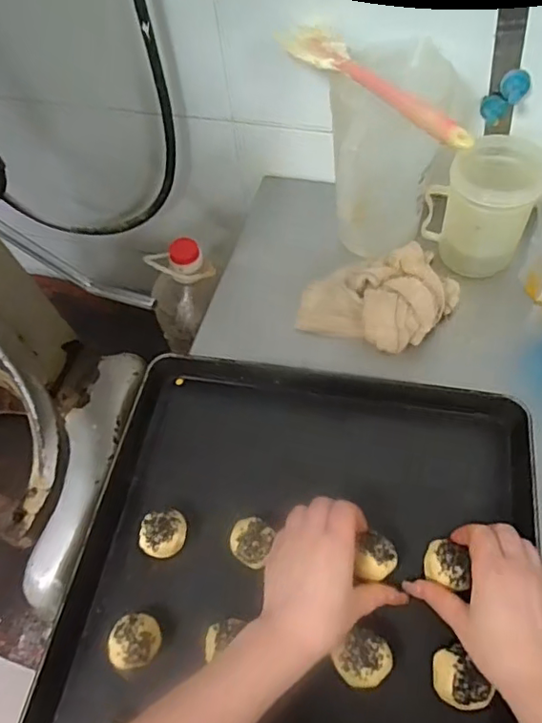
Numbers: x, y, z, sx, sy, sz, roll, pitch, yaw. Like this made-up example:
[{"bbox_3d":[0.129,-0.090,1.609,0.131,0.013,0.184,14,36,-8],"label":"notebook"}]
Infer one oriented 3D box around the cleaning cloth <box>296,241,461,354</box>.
[{"bbox_3d":[0.130,-0.077,0.662,0.191,0.054,0.134,-22,59,-9],"label":"cleaning cloth"}]

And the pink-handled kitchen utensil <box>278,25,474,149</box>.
[{"bbox_3d":[0.103,-0.275,0.550,0.050,0.017,0.242,-36,62,-17],"label":"pink-handled kitchen utensil"}]

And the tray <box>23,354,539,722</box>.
[{"bbox_3d":[0.010,0.278,0.465,0.396,0.062,0.611,7,59,9],"label":"tray"}]

